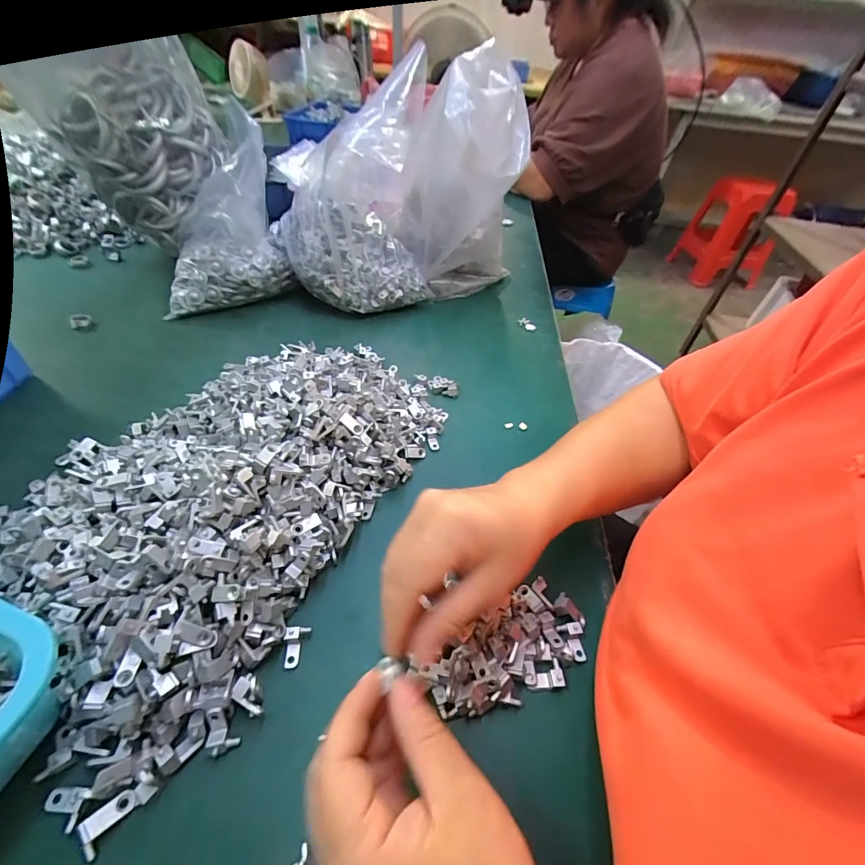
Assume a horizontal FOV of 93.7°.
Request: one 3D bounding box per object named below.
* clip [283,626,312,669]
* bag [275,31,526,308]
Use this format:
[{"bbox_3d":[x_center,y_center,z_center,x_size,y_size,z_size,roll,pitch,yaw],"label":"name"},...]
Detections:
[{"bbox_3d":[-0.092,0.143,0.271,0.016,0.009,0.024,5,46,0],"label":"clip"},{"bbox_3d":[-0.042,-0.293,0.513,0.296,0.239,0.160,0,46,-4],"label":"bag"}]

